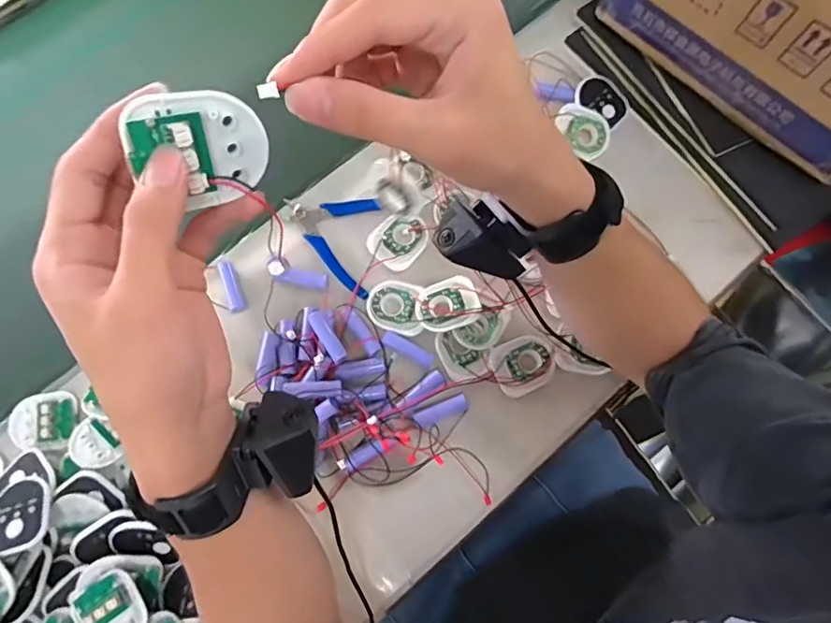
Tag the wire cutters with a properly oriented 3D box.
[{"bbox_3d":[-0.082,-0.062,0.503,0.087,0.007,0.098,0,75,0],"label":"wire cutters"}]

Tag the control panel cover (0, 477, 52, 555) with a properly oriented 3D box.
[{"bbox_3d":[-0.317,0.163,0.422,0.050,0.013,0.060,-28,50,-10],"label":"control panel cover"}]

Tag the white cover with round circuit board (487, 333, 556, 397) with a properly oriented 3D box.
[{"bbox_3d":[0.100,0.048,0.482,0.058,0.011,0.048,-23,77,-6],"label":"white cover with round circuit board"}]

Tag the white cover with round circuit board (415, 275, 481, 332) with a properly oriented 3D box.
[{"bbox_3d":[0.029,-0.007,0.484,0.058,0.009,0.048,-19,62,3],"label":"white cover with round circuit board"}]

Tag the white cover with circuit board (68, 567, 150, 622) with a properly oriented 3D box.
[{"bbox_3d":[-0.233,0.230,0.395,0.048,0.007,0.059,-33,78,-8],"label":"white cover with circuit board"}]

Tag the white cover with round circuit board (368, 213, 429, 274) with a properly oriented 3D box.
[{"bbox_3d":[-0.016,-0.069,0.507,0.052,0.006,0.055,38,79,9],"label":"white cover with round circuit board"}]

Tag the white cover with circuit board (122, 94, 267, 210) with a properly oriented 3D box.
[{"bbox_3d":[-0.090,-0.069,0.226,0.055,0.047,0.011,-22,36,-32],"label":"white cover with circuit board"}]

